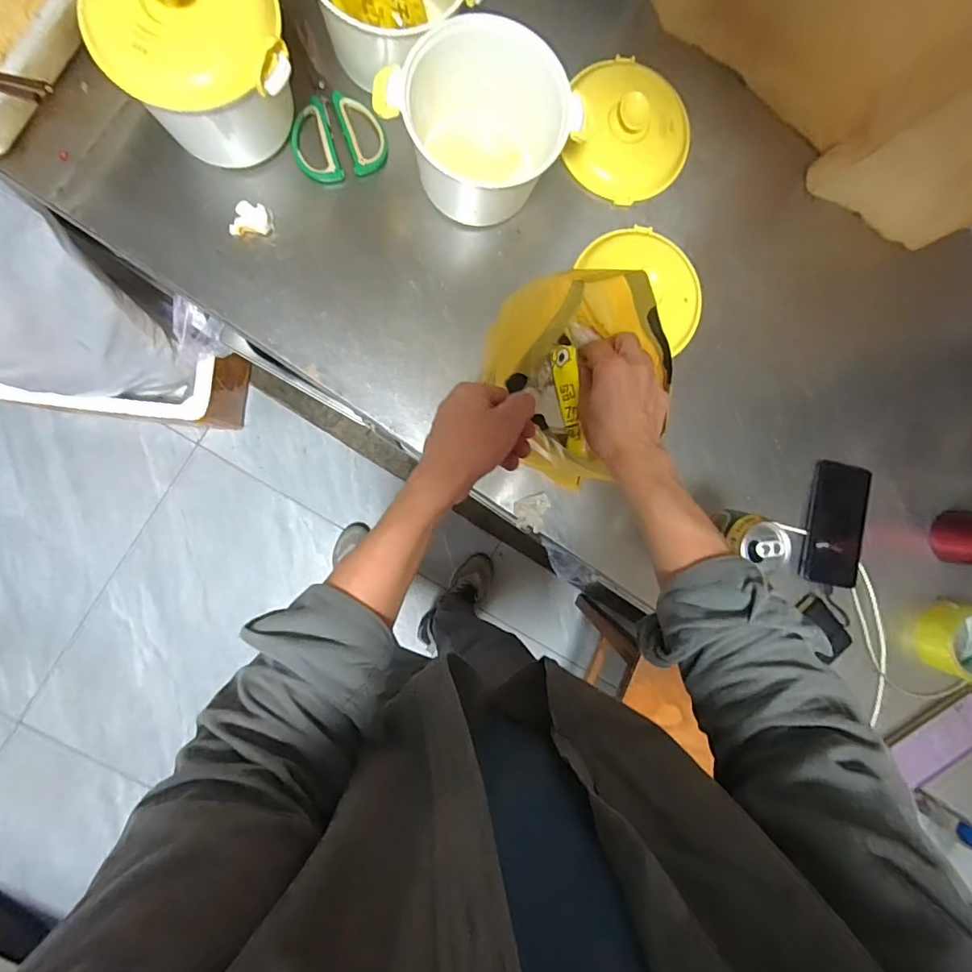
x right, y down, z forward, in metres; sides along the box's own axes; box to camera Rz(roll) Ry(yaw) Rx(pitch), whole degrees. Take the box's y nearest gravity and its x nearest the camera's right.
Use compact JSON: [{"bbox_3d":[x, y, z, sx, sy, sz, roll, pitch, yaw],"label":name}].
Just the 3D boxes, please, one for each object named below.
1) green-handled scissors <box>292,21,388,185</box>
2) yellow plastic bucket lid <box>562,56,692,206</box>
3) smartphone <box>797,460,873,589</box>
[{"bbox_3d":[-0.184,-0.453,0.597,0.105,0.016,0.177,-13,91,-7],"label":"green-handled scissors"},{"bbox_3d":[0.173,-0.446,0.626,0.174,0.044,0.155,36,86,-5],"label":"yellow plastic bucket lid"},{"bbox_3d":[0.467,0.051,0.677,0.079,0.017,0.160,12,89,-7],"label":"smartphone"}]

